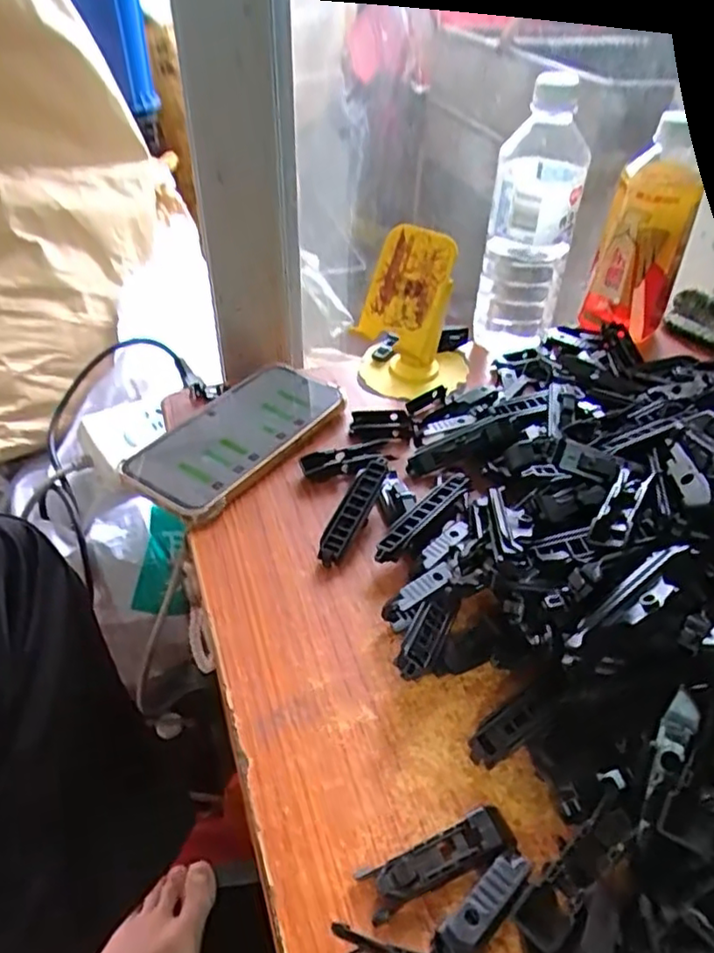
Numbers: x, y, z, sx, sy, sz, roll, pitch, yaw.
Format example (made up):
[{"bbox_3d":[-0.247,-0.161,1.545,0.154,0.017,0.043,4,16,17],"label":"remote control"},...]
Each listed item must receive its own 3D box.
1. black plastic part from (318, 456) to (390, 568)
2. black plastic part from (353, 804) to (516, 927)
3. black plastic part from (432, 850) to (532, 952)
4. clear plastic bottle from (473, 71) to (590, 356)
[{"bbox_3d":[-0.002,0.021,0.413,0.016,0.008,0.078,21,62,20],"label":"black plastic part"},{"bbox_3d":[0.034,0.158,0.270,0.064,0.016,0.020,-14,44,-17],"label":"black plastic part"},{"bbox_3d":[0.049,0.167,0.253,0.048,0.020,0.016,-31,51,-32],"label":"black plastic part"},{"bbox_3d":[0.145,-0.210,0.548,0.069,0.190,0.083,10,42,9],"label":"clear plastic bottle"}]

